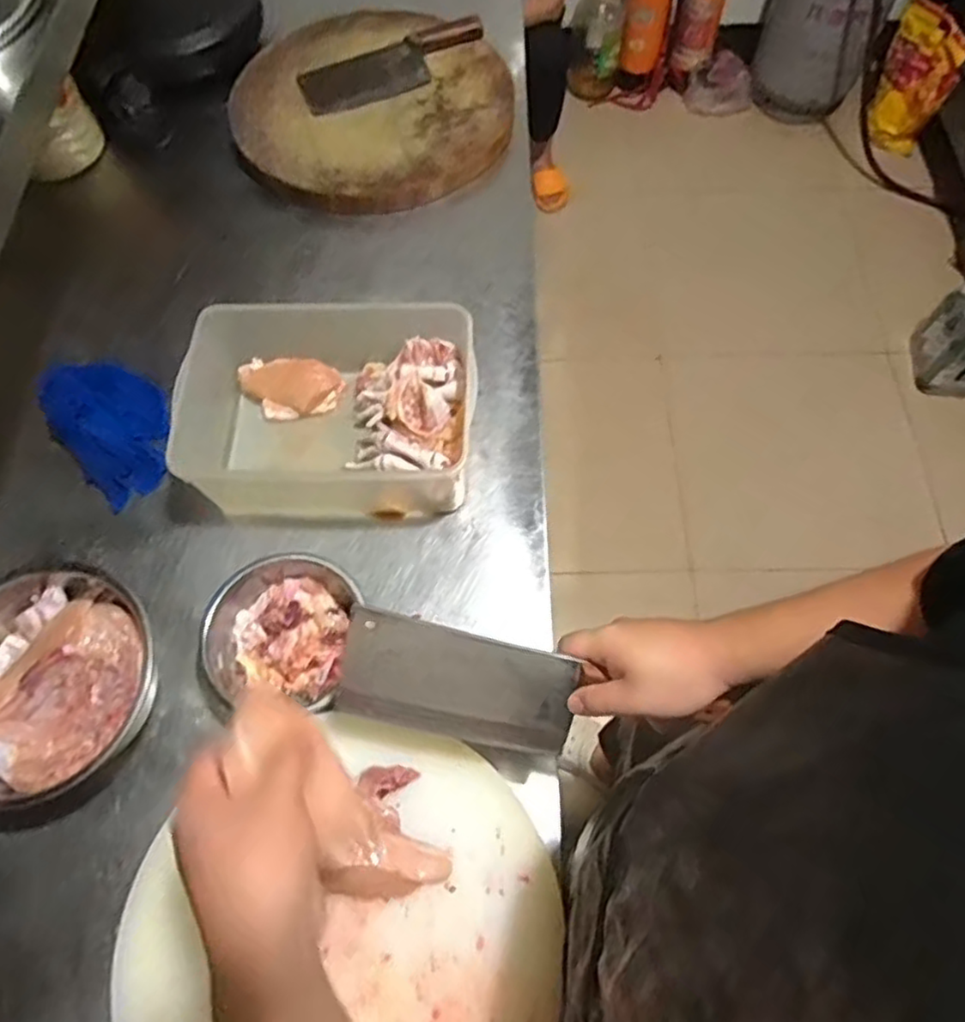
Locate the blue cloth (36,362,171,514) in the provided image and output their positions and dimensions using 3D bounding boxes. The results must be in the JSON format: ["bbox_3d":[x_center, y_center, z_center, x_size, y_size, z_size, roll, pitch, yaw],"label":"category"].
[{"bbox_3d":[-0.444,-0.110,0.813,0.129,0.059,0.194,-41,71,-15],"label":"blue cloth"}]

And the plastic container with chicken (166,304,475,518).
[{"bbox_3d":[-0.166,-0.107,0.780,0.315,0.132,0.218,0,66,2],"label":"plastic container with chicken"}]

